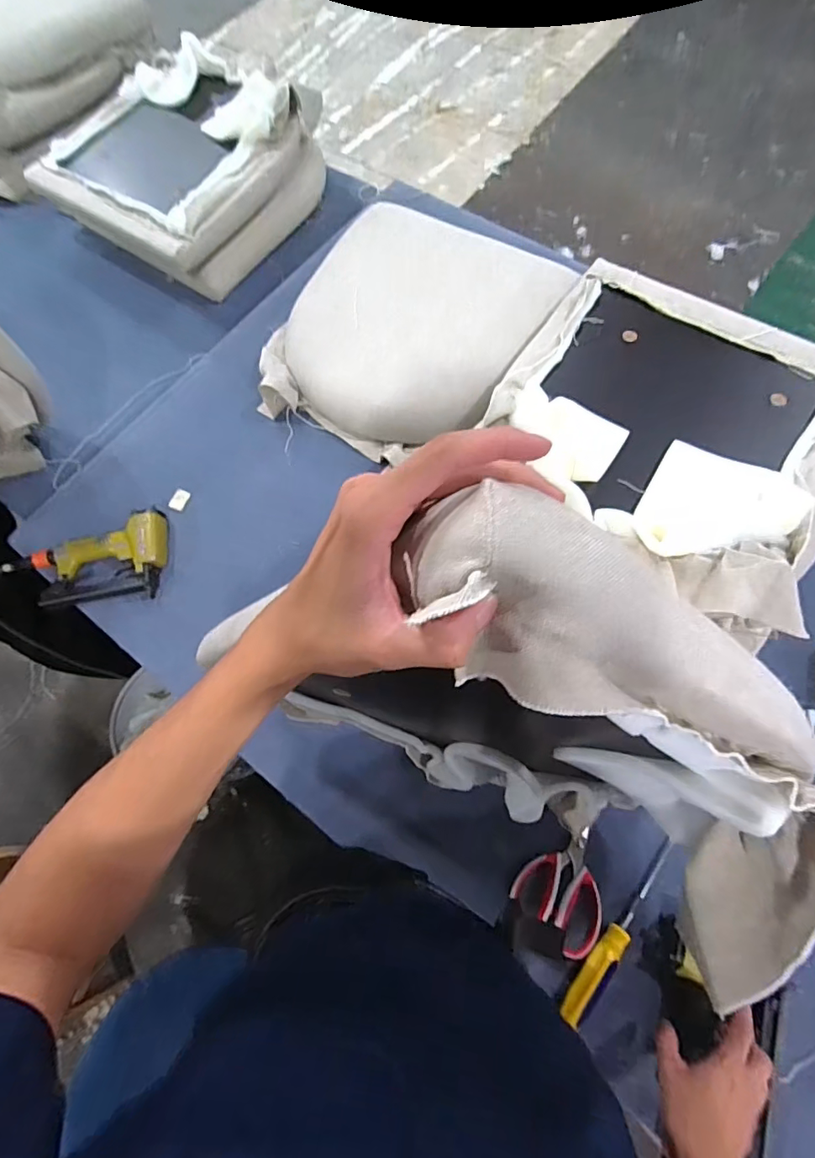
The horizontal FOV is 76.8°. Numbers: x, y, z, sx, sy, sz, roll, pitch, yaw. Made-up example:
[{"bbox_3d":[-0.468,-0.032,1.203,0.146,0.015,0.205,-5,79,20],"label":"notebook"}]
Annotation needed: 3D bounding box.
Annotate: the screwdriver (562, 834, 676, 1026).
[{"bbox_3d":[0.248,0.401,0.588,0.028,0.022,0.223,39,76,16],"label":"screwdriver"}]

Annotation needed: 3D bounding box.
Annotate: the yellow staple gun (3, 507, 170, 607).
[{"bbox_3d":[-0.507,-0.030,0.796,0.257,0.045,0.134,-6,69,2],"label":"yellow staple gun"}]

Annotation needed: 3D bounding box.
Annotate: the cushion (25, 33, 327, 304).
[{"bbox_3d":[-0.454,-0.835,1.043,0.439,0.184,0.454,31,74,14],"label":"cushion"}]

